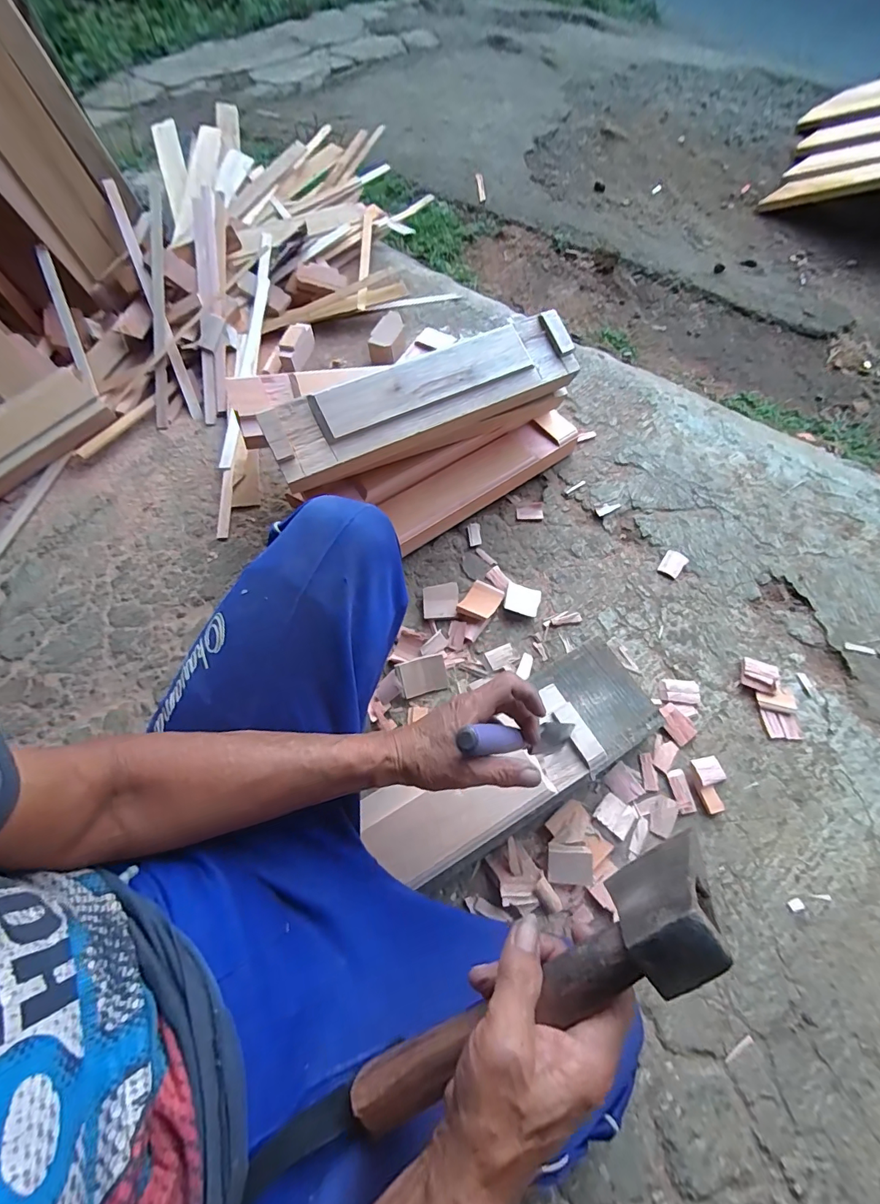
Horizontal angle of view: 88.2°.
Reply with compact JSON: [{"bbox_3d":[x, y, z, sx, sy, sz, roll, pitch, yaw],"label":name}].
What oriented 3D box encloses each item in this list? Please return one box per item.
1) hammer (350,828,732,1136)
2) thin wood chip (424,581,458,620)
[{"bbox_3d":[0.059,0.255,0.295,0.282,0.094,0.044,-38,65,7],"label":"hammer"},{"bbox_3d":[0.001,-0.001,0.759,0.057,0.015,0.065,-2,61,1],"label":"thin wood chip"}]

